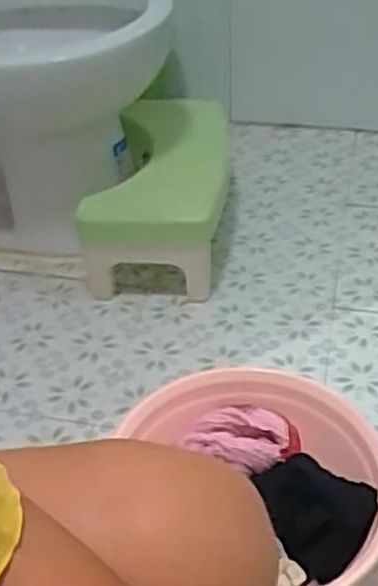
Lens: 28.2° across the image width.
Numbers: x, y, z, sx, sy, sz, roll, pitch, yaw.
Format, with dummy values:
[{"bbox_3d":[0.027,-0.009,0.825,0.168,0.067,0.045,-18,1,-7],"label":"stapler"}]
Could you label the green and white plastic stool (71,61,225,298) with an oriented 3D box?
[{"bbox_3d":[-0.049,-0.194,1.339,0.229,0.172,0.451,2,41,5],"label":"green and white plastic stool"}]

